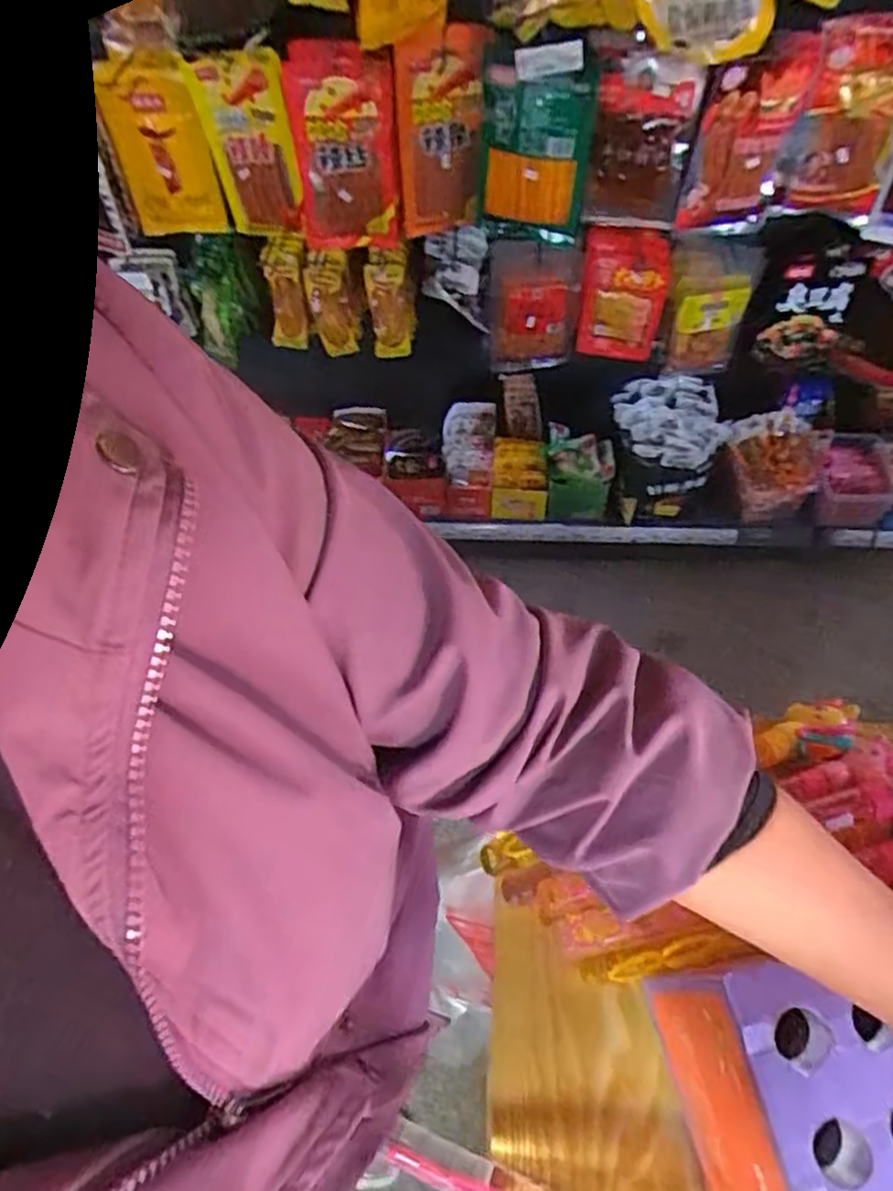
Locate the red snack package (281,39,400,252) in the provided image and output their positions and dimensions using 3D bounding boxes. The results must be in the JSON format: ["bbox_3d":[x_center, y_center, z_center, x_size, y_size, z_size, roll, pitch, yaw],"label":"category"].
[{"bbox_3d":[-0.172,-0.749,1.260,0.176,0.309,0.061,-8,55,-3],"label":"red snack package"}]

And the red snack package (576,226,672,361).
[{"bbox_3d":[0.346,-0.589,1.456,0.161,0.271,0.029,14,57,12],"label":"red snack package"}]

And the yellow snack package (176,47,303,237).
[{"bbox_3d":[-0.343,-0.768,1.275,0.174,0.283,0.024,12,57,10],"label":"yellow snack package"}]

